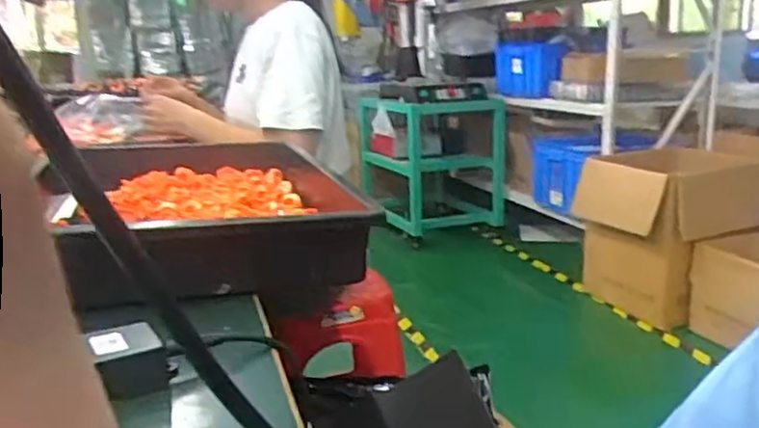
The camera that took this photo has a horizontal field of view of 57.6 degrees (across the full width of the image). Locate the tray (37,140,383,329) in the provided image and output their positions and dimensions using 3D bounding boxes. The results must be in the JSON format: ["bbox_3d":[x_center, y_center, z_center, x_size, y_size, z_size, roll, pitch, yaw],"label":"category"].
[{"bbox_3d":[-0.191,-0.014,0.824,0.317,0.084,0.491,-5,14,-14],"label":"tray"}]

